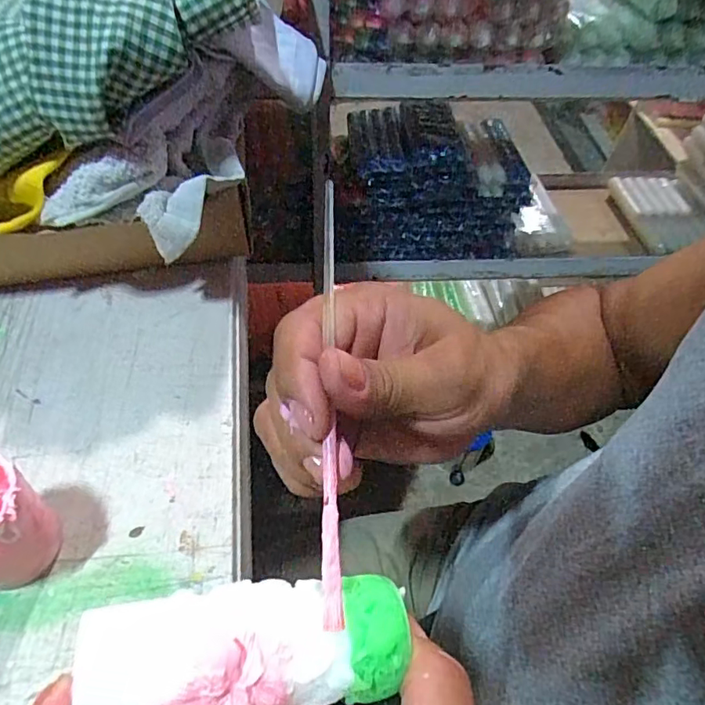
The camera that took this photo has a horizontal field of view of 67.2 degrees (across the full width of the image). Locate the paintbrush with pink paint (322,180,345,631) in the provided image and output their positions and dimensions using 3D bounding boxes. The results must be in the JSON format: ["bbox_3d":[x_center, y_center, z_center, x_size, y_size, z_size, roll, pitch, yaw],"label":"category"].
[{"bbox_3d":[-0.008,0.008,0.207,0.007,0.005,0.178,-1,69,-1],"label":"paintbrush with pink paint"}]

